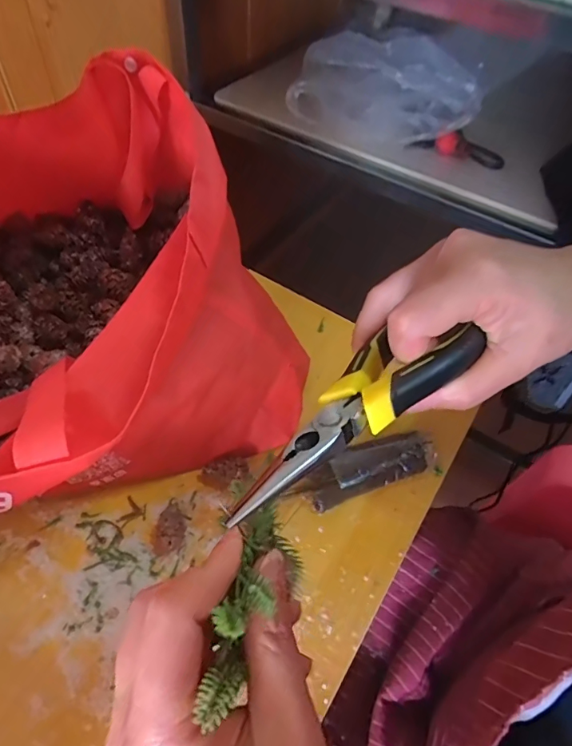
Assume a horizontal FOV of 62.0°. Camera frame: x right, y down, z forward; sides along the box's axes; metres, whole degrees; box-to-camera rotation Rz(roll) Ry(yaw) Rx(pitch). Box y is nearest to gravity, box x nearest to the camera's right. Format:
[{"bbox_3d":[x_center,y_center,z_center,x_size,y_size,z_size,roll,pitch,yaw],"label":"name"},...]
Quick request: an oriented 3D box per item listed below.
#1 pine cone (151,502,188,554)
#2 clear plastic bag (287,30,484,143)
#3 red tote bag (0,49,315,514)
[{"bbox_3d":[-0.087,0.117,0.361,0.026,0.021,0.040,14,53,6],"label":"pine cone"},{"bbox_3d":[0.126,-0.369,0.614,0.233,0.101,0.095,19,54,10],"label":"clear plastic bag"},{"bbox_3d":[-0.151,-0.061,0.366,0.285,0.214,0.306,-23,58,-20],"label":"red tote bag"}]

